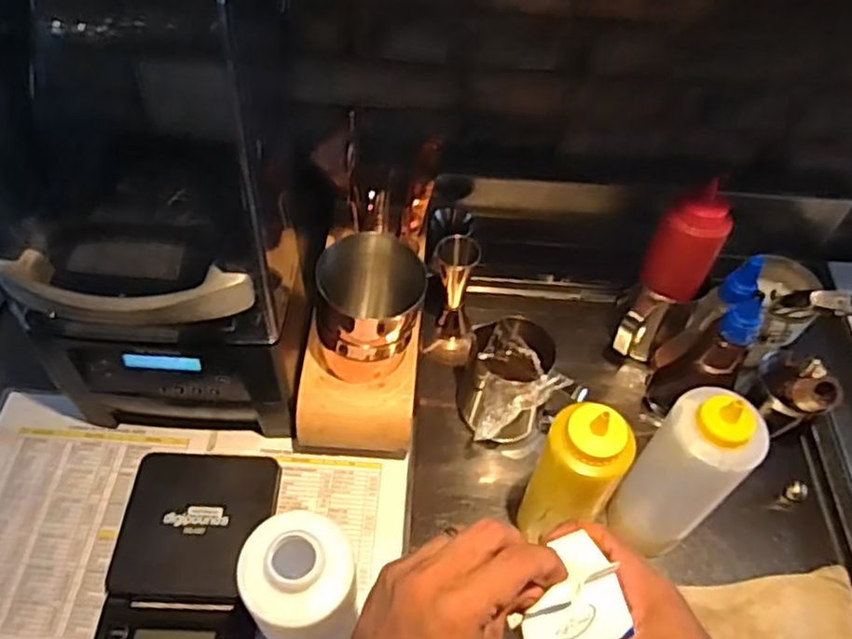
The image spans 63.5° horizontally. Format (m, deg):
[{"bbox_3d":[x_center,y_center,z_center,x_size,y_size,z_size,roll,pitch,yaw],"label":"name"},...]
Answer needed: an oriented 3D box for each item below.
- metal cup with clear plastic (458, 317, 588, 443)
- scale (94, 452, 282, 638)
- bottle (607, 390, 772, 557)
[{"bbox_3d":[0.082,0.068,0.687,0.092,0.131,0.096,1,54,-2],"label":"metal cup with clear plastic"},{"bbox_3d":[-0.202,0.208,0.587,0.127,0.026,0.188,2,54,-1],"label":"scale"},{"bbox_3d":[0.208,0.134,0.576,0.070,0.226,0.061,33,59,20],"label":"bottle"}]

